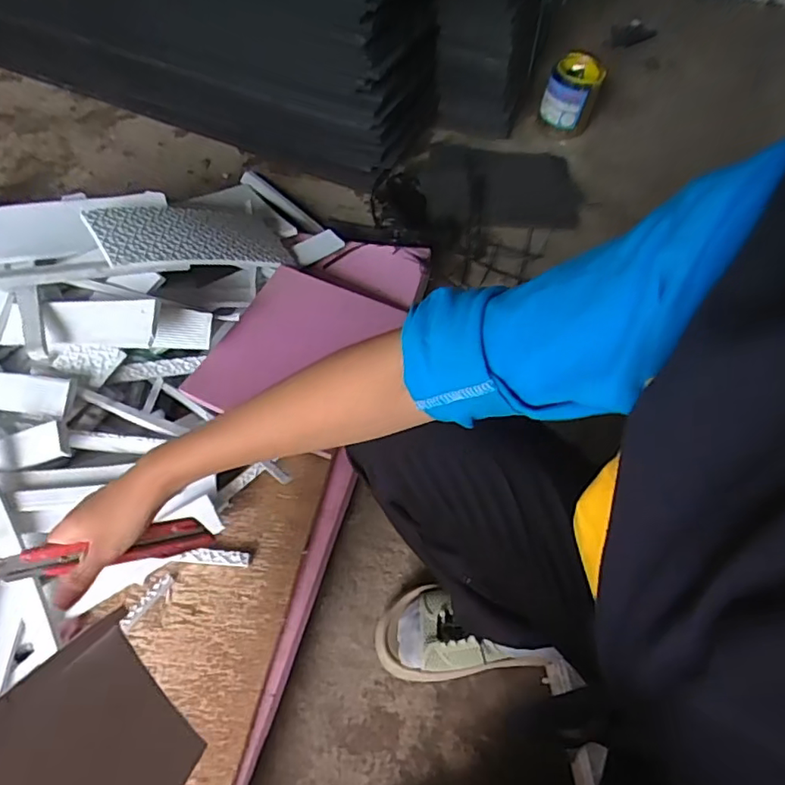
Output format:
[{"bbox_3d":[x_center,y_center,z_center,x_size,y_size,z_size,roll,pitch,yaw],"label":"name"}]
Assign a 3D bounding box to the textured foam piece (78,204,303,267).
[{"bbox_3d":[-0.275,-0.230,0.828,0.285,0.037,0.109,-13,54,-45],"label":"textured foam piece"}]

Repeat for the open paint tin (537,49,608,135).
[{"bbox_3d":[0.410,-0.685,1.313,0.118,0.149,0.100,18,58,8],"label":"open paint tin"}]

